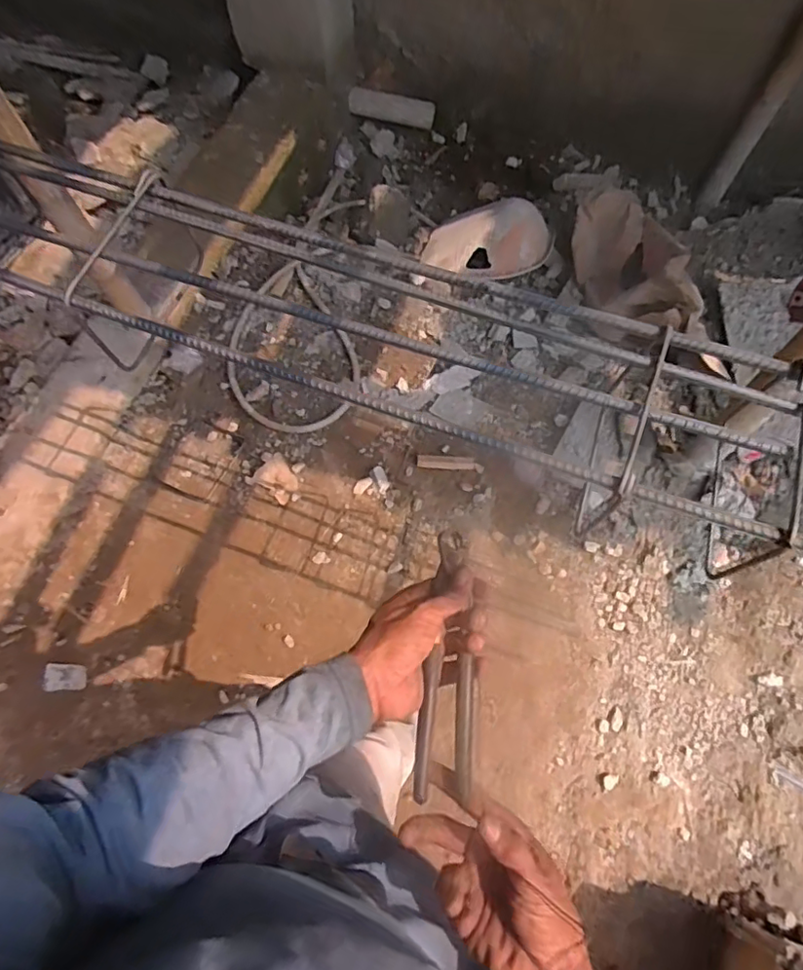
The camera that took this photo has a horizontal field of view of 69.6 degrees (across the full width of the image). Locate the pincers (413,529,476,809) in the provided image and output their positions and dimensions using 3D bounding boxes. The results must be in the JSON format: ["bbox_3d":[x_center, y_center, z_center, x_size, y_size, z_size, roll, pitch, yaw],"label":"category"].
[{"bbox_3d":[0.041,0.149,0.496,0.047,0.018,0.220,3,75,2],"label":"pincers"}]

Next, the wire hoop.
[{"bbox_3d":[-0.349,-0.406,1.692,0.372,0.029,0.597,-26,67,-10],"label":"wire hoop"}]

